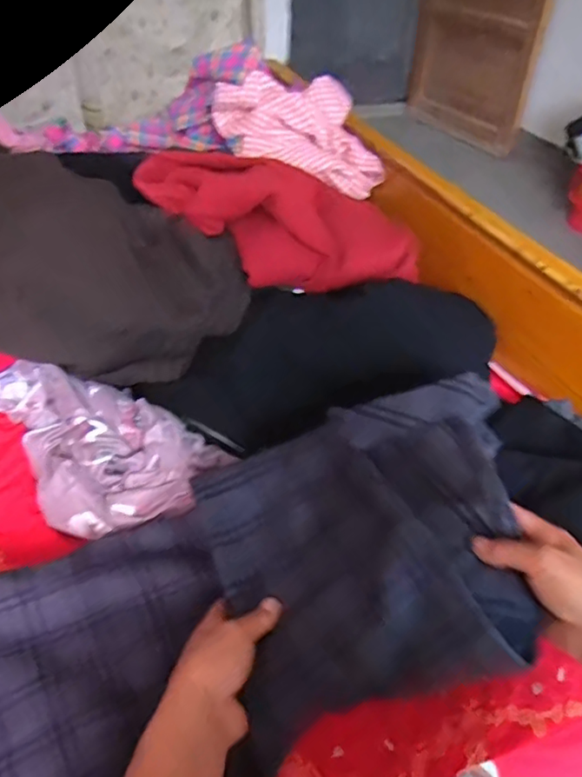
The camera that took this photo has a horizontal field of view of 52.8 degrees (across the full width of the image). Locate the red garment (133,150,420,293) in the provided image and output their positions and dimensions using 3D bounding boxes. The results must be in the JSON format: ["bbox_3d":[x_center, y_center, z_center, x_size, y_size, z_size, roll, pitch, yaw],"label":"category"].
[{"bbox_3d":[-0.015,-0.221,0.765,0.370,0.105,0.160,20,42,-1],"label":"red garment"}]

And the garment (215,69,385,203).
[{"bbox_3d":[0.019,-0.423,0.961,0.267,0.148,0.127,9,41,8],"label":"garment"}]

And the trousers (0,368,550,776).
[{"bbox_3d":[-0.113,0.193,0.441,0.672,0.129,0.250,-24,46,-14],"label":"trousers"}]

